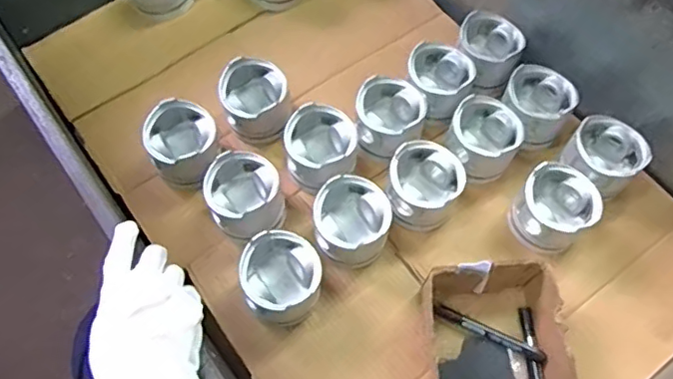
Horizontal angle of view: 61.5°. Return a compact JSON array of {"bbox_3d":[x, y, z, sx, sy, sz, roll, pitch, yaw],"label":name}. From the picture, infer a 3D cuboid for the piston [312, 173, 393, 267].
[{"bbox_3d":[0.023,0.044,0.788,0.099,0.087,0.100,1,63,-2],"label":"piston"}]

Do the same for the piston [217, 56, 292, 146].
[{"bbox_3d":[-0.128,-0.140,0.896,0.099,0.092,0.102,1,63,-2],"label":"piston"}]

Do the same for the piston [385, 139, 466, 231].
[{"bbox_3d":[0.123,-0.003,0.815,0.107,0.078,0.105,1,63,-2],"label":"piston"}]

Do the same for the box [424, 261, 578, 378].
[{"bbox_3d":[0.200,0.207,0.718,0.162,0.090,0.208,-2,63,-3],"label":"box"}]

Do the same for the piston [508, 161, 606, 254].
[{"bbox_3d":[0.313,0.029,0.821,0.108,0.074,0.115,36,67,15],"label":"piston"}]

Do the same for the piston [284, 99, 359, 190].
[{"bbox_3d":[-0.026,-0.055,0.848,0.114,0.091,0.108,1,63,-2],"label":"piston"}]

